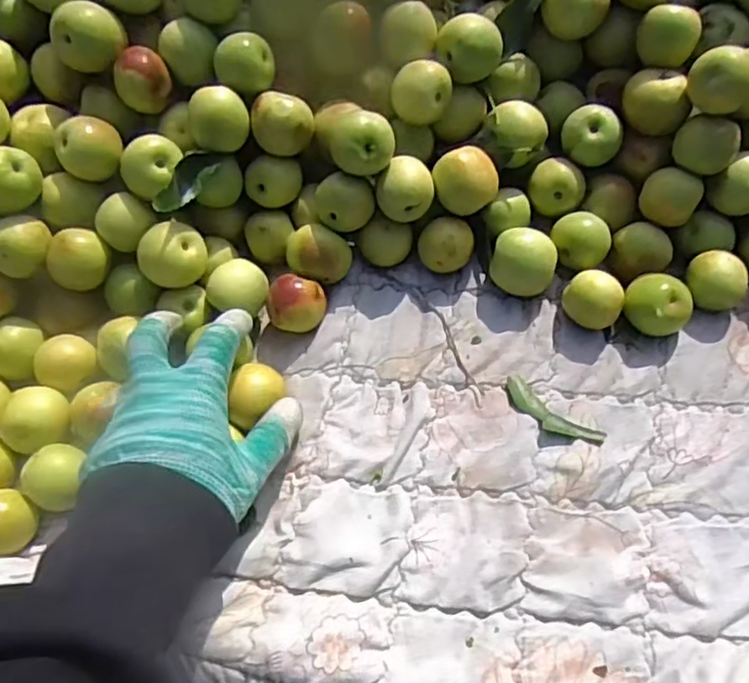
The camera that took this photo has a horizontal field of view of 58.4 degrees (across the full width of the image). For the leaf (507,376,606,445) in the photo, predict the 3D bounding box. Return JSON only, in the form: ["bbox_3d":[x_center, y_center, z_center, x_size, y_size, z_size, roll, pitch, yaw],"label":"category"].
[{"bbox_3d":[0.101,0.042,0.382,0.062,0.004,0.017,35,71,15],"label":"leaf"}]

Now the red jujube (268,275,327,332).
[{"bbox_3d":[-0.047,-0.022,0.410,0.034,0.027,0.031,-9,66,-4],"label":"red jujube"}]

